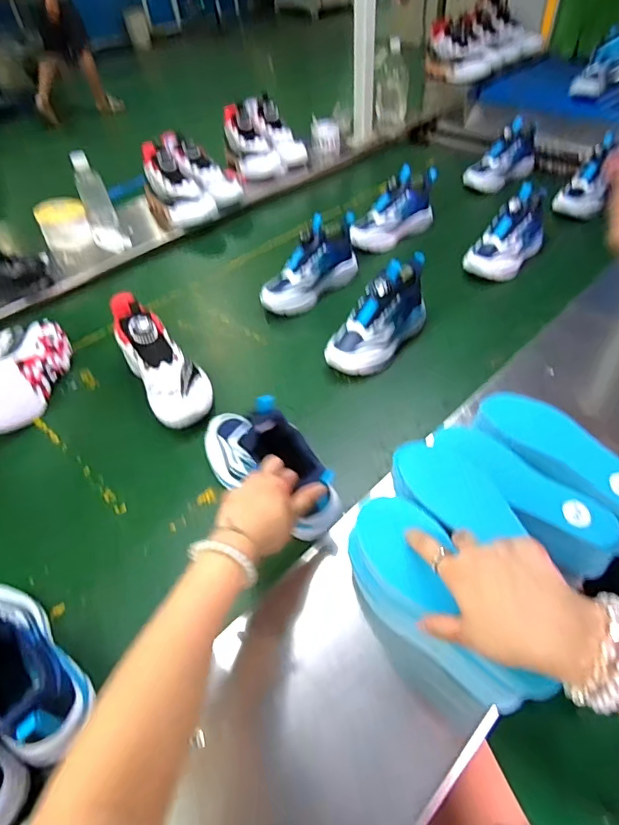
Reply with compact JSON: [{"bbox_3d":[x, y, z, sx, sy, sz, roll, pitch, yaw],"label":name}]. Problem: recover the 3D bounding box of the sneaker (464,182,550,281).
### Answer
[{"bbox_3d":[0.399,-0.361,0.951,0.104,0.118,0.200,26,56,25],"label":"sneaker"}]

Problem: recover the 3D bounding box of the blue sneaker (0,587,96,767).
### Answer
[{"bbox_3d":[-0.304,0.231,0.468,0.214,0.153,0.076,31,58,28],"label":"blue sneaker"}]

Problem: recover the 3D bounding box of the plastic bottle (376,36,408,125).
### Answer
[{"bbox_3d":[0.259,-1.014,1.481,0.103,0.213,0.083,1,49,6],"label":"plastic bottle"}]

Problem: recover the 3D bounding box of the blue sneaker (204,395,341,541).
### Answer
[{"bbox_3d":[-0.062,0.047,0.596,0.220,0.134,0.080,33,59,29],"label":"blue sneaker"}]

